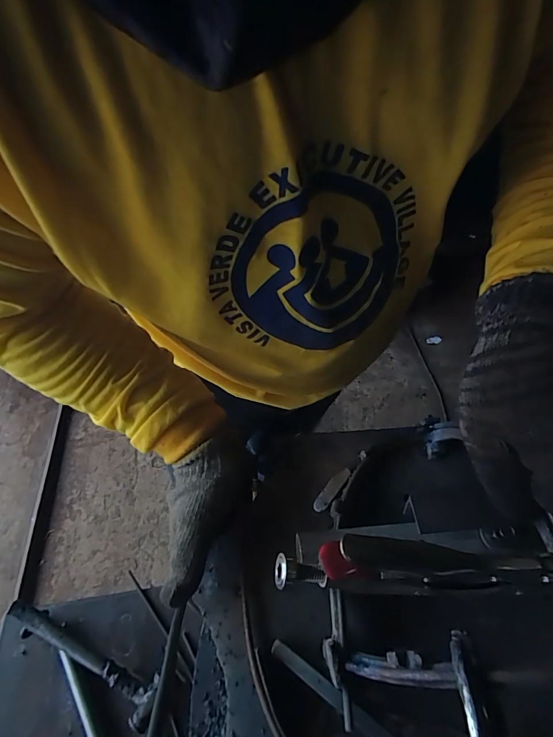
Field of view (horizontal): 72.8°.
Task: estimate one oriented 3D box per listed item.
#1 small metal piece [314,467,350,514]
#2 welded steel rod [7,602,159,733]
[{"bbox_3d":[0.051,0.110,0.343,0.011,0.004,0.048,34,62,22],"label":"small metal piece"},{"bbox_3d":[-0.258,0.385,0.505,0.233,0.040,0.055,32,60,6],"label":"welded steel rod"}]

